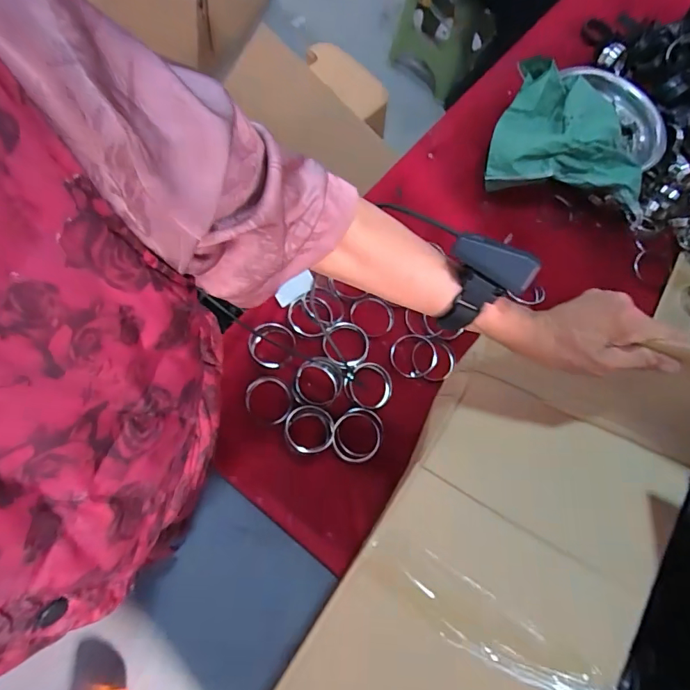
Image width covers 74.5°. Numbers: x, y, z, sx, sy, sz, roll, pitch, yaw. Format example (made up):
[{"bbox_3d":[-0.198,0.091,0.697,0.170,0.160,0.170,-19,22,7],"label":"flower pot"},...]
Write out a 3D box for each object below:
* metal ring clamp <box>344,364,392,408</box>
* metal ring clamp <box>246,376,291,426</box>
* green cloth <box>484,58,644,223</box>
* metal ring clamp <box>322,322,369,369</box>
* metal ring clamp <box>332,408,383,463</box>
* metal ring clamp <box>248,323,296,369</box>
[{"bbox_3d":[0.037,0.061,0.705,0.073,0.017,0.070,10,69,3],"label":"metal ring clamp"},{"bbox_3d":[-0.115,0.083,0.680,0.069,0.004,0.072,1,69,-1],"label":"metal ring clamp"},{"bbox_3d":[0.433,-0.385,0.859,0.297,0.115,0.267,17,69,5],"label":"green cloth"},{"bbox_3d":[0.003,0.001,0.718,0.076,0.018,0.076,9,61,-12],"label":"metal ring clamp"},{"bbox_3d":[0.020,0.134,0.681,0.072,0.020,0.081,12,69,3],"label":"metal ring clamp"},{"bbox_3d":[-0.113,0.000,0.705,0.071,0.013,0.075,0,69,-1],"label":"metal ring clamp"}]

